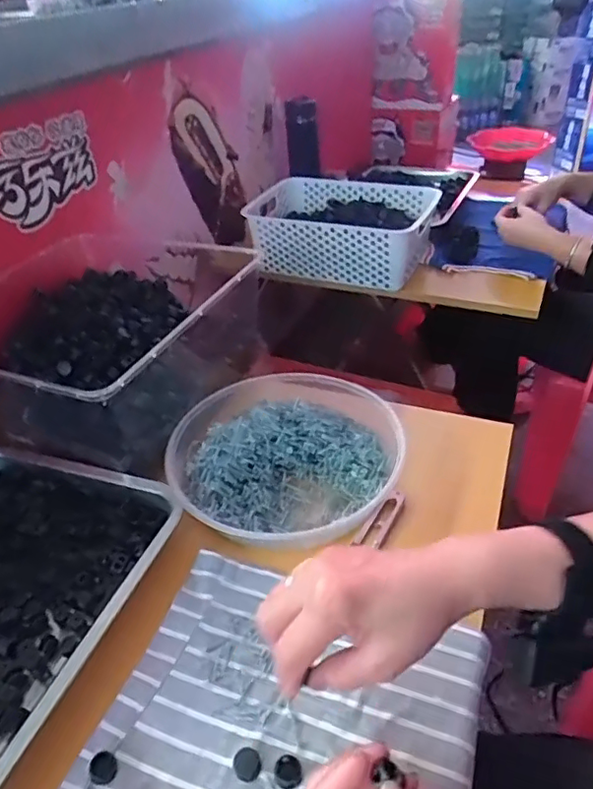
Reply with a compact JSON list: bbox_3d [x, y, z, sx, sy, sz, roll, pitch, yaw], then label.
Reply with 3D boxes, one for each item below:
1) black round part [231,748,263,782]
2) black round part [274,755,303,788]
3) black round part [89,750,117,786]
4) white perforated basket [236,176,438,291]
[{"bbox_3d":[-0.031,0.236,0.362,0.017,0.009,0.016,-3,38,2],"label":"black round part"},{"bbox_3d":[-0.005,0.238,0.358,0.017,0.005,0.018,-3,38,2],"label":"black round part"},{"bbox_3d":[-0.124,0.239,0.364,0.017,0.010,0.016,-3,38,2],"label":"black round part"},{"bbox_3d":[0.069,-0.298,1.027,0.331,0.115,0.205,14,41,22],"label":"white perforated basket"}]

